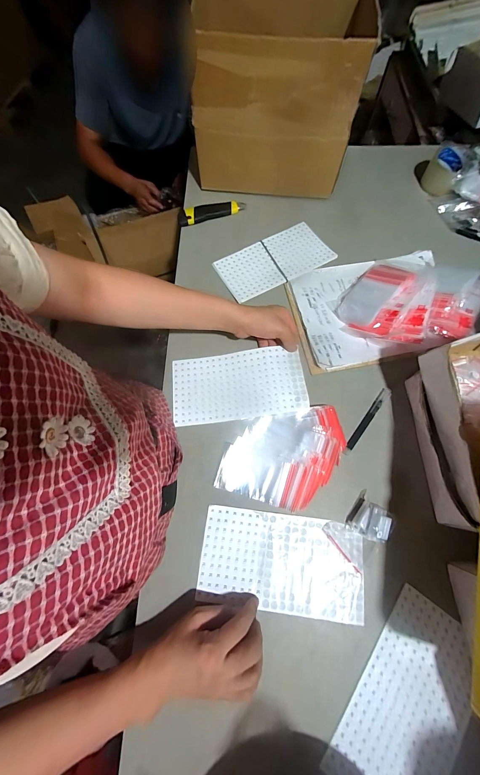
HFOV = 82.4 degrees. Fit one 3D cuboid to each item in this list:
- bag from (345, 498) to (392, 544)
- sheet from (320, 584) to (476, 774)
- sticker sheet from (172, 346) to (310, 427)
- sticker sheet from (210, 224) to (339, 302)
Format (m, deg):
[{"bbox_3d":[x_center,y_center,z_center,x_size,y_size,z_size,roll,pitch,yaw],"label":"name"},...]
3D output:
[{"bbox_3d":[0.194,0.197,0.402,0.054,0.033,0.050,25,75,9],"label":"bag"},{"bbox_3d":[0.222,0.413,0.353,0.140,0.009,0.240,32,76,11],"label":"sheet"},{"bbox_3d":[-0.006,-0.002,0.485,0.228,0.009,0.121,-8,71,6],"label":"sticker sheet"},{"bbox_3d":[0.071,-0.268,0.582,0.228,0.007,0.123,-28,72,-6],"label":"sticker sheet"}]

